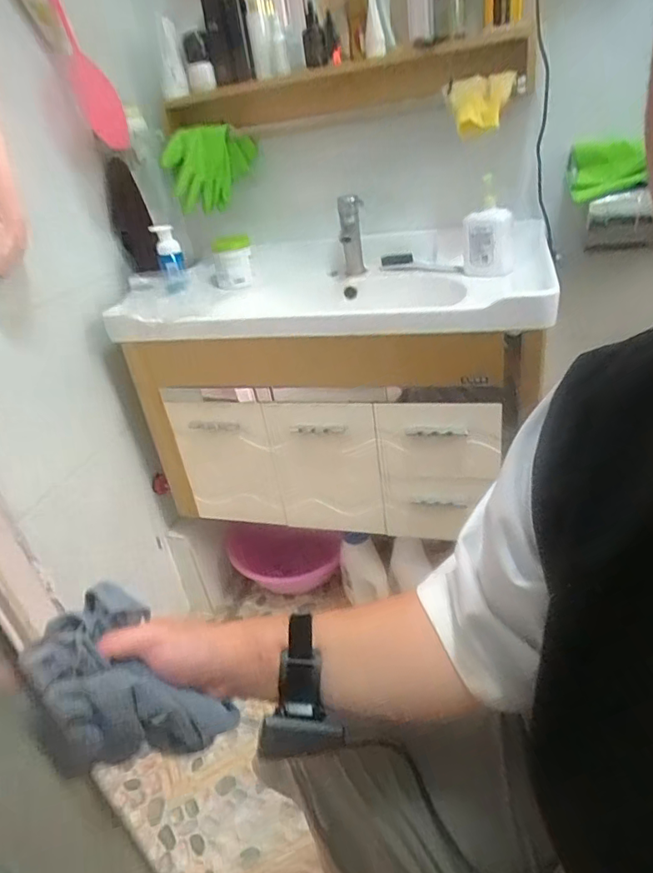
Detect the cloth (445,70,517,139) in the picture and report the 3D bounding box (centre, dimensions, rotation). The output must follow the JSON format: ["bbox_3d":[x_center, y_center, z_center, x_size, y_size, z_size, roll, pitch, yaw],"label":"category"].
[{"bbox_3d":[0.273,-0.592,0.958,0.078,0.085,0.089,-21,32,-19],"label":"cloth"}]

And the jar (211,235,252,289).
[{"bbox_3d":[-0.212,-0.399,1.219,0.089,0.099,0.091,-11,30,-2],"label":"jar"}]

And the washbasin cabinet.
[{"bbox_3d":[0.038,-0.119,1.123,0.757,0.481,0.411,2,32,20],"label":"washbasin cabinet"}]

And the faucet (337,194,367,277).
[{"bbox_3d":[0.054,-0.415,1.125,0.053,0.157,0.087,-7,30,5],"label":"faucet"}]

